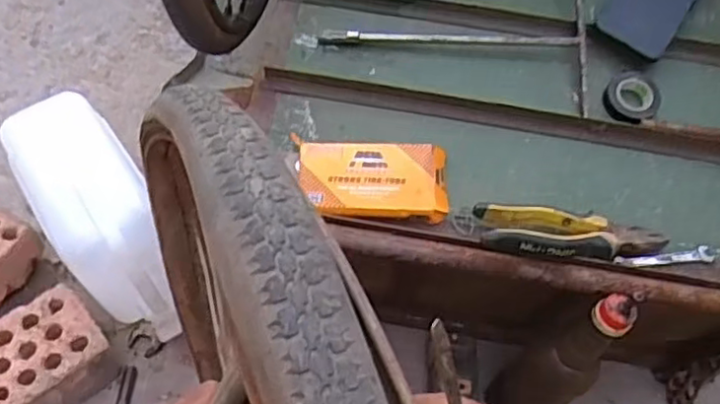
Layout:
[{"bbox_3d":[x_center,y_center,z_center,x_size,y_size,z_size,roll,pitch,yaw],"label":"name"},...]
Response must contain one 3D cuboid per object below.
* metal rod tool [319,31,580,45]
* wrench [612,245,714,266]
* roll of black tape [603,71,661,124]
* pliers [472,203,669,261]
[{"bbox_3d":[0.099,-0.184,0.726,0.283,0.013,0.015,3,56,-2],"label":"metal rod tool"},{"bbox_3d":[0.306,0.055,0.653,0.101,0.005,0.017,-3,66,-5],"label":"wrench"},{"bbox_3d":[0.300,-0.116,0.716,0.055,0.014,0.070,38,62,20],"label":"roll of black tape"},{"bbox_3d":[0.209,0.034,0.637,0.195,0.034,0.055,6,52,-7],"label":"pliers"}]

